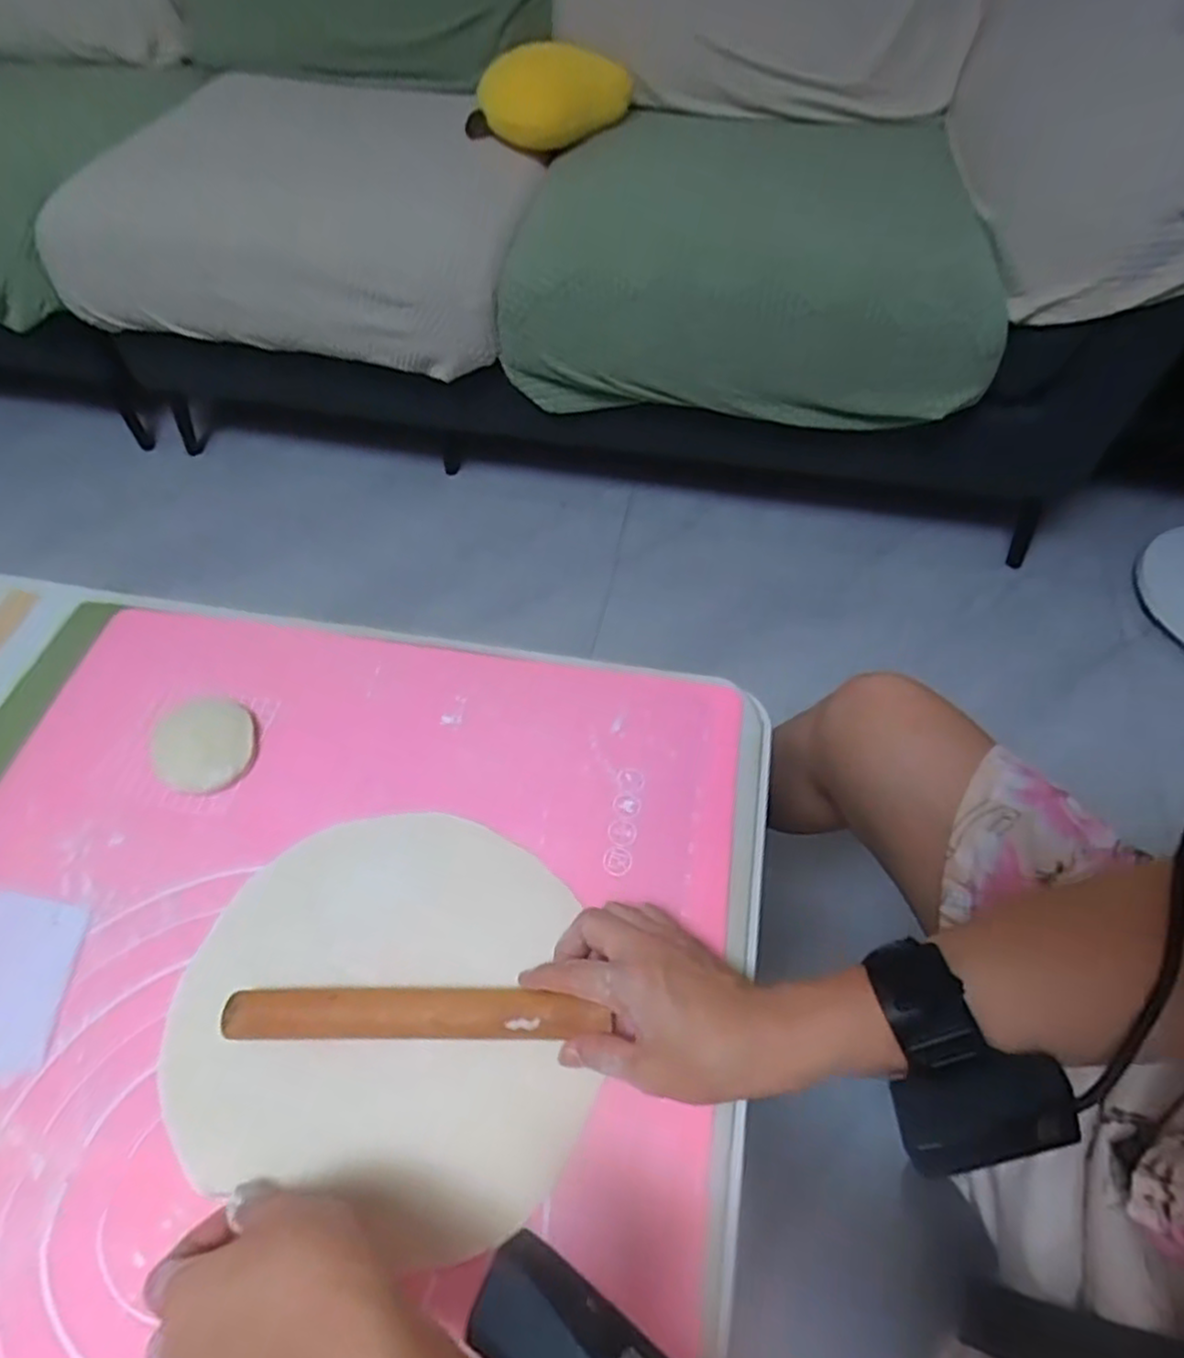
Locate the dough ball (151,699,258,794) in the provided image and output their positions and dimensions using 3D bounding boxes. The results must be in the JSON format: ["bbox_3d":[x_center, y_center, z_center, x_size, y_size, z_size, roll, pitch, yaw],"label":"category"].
[{"bbox_3d":[-0.272,0.044,0.509,0.060,0.027,0.067,-17,58,-11],"label":"dough ball"}]

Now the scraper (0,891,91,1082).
[{"bbox_3d":[-0.353,0.184,0.434,0.077,0.004,0.112,-2,56,-1],"label":"scraper"}]

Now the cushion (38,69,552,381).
[{"bbox_3d":[-0.408,-0.684,1.073,0.606,0.196,0.443,12,57,9],"label":"cushion"}]

